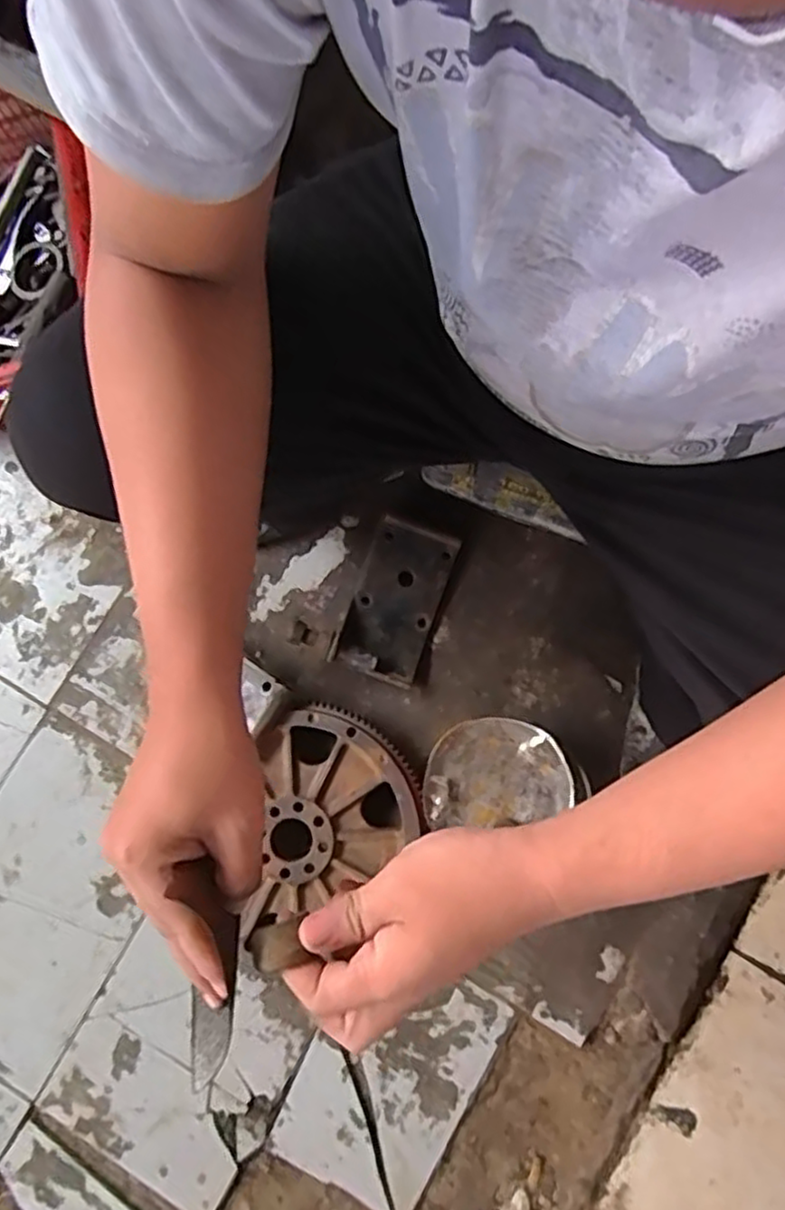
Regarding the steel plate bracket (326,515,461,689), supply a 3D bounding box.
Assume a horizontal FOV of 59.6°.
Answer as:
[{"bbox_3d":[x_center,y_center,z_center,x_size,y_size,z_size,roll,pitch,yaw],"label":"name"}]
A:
[{"bbox_3d":[0.003,-0.008,0.870,0.108,0.033,0.199,20,82,7],"label":"steel plate bracket"}]

